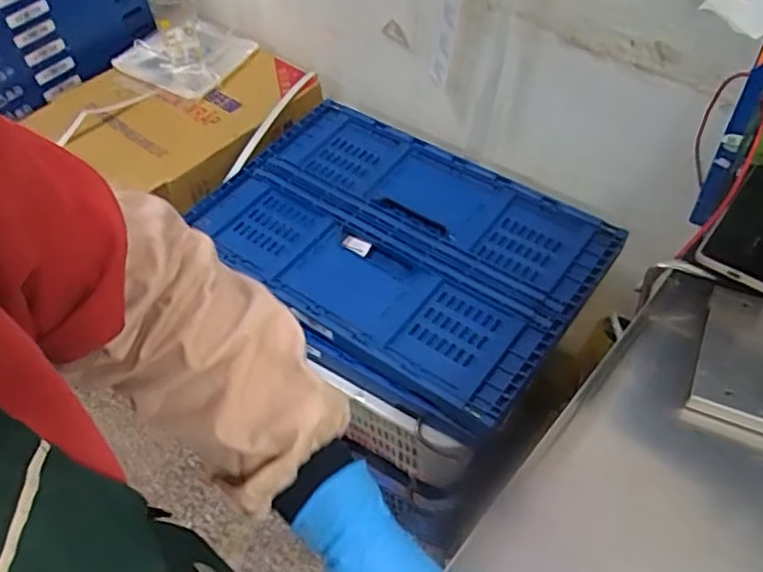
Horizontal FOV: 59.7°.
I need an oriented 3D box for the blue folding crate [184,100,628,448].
[{"bbox_3d":[0.018,-0.065,1.056,0.596,0.070,0.411,29,57,24],"label":"blue folding crate"}]

